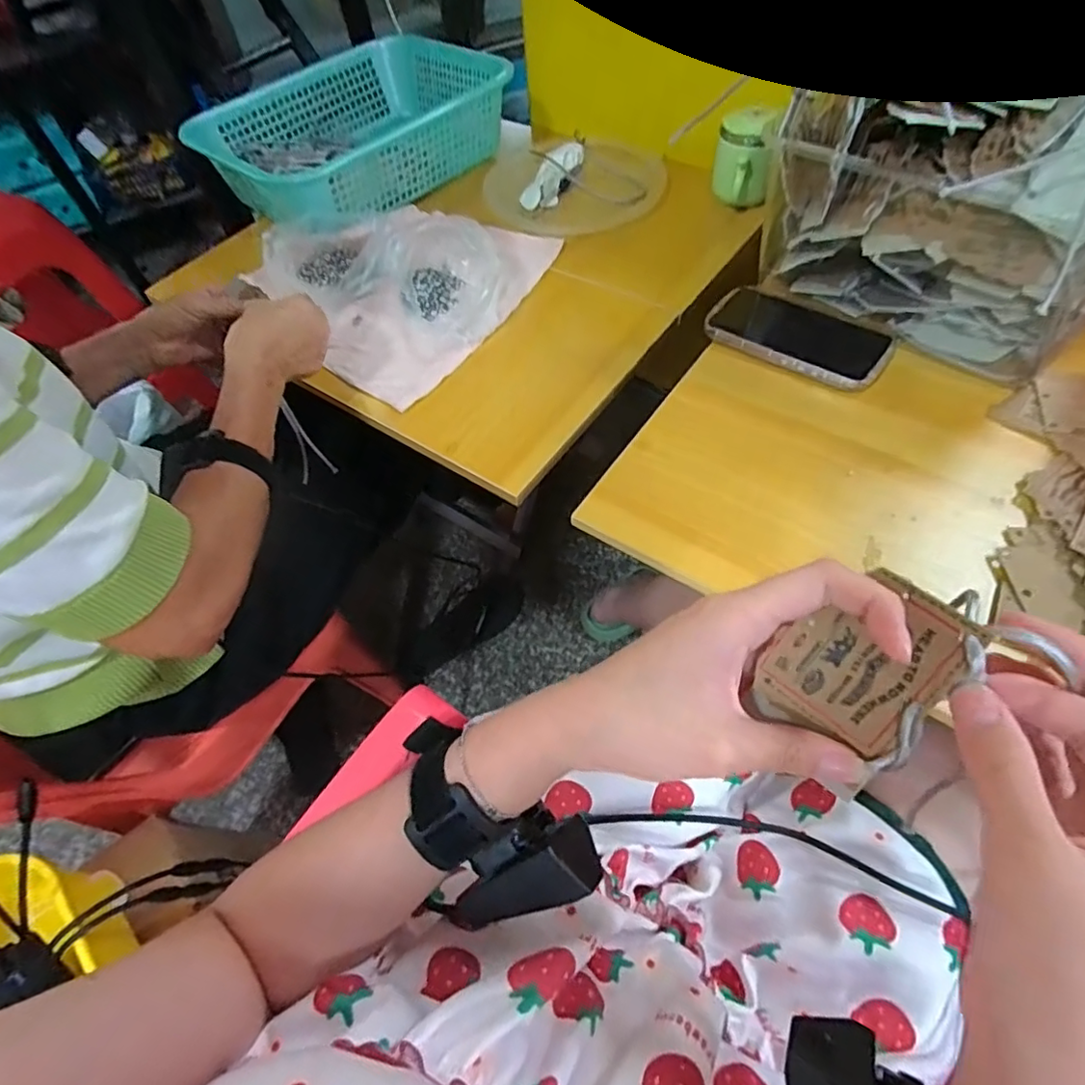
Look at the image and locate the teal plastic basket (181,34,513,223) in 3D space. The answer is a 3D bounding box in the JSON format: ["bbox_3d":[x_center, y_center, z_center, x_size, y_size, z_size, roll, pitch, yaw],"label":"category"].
[{"bbox_3d":[-0.245,-0.581,0.816,0.288,0.095,0.419,37,68,24],"label":"teal plastic basket"}]

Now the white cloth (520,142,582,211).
[{"bbox_3d":[0.016,-0.505,0.783,0.039,0.031,0.147,20,62,17],"label":"white cloth"}]

